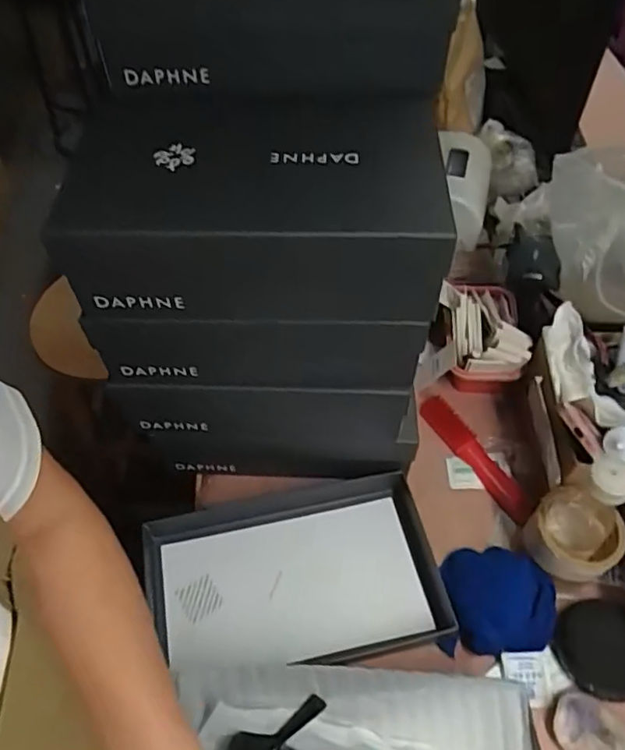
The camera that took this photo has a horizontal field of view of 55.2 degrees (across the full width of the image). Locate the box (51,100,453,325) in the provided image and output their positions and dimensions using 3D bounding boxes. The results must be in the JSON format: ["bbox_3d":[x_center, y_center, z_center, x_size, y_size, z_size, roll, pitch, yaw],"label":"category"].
[{"bbox_3d":[-0.044,-0.146,0.517,0.292,0.103,0.184,1,53,2],"label":"box"}]

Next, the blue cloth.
[{"bbox_3d":[0.192,0.227,0.623,0.107,0.061,0.113,4,53,4],"label":"blue cloth"}]

